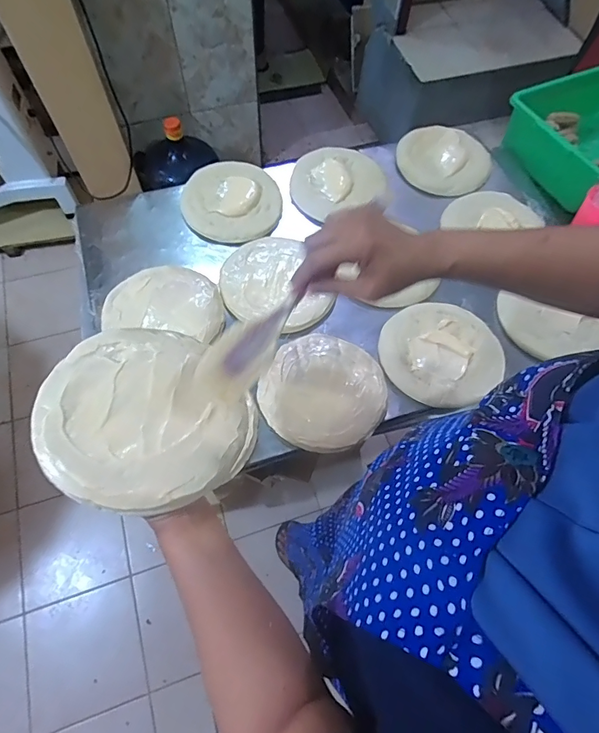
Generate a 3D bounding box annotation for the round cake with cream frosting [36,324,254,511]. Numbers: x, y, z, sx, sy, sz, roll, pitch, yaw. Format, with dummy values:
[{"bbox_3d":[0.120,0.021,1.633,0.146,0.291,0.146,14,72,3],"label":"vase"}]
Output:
[{"bbox_3d":[-0.150,0.047,0.408,0.182,0.019,0.189,10,57,-16],"label":"round cake with cream frosting"}]

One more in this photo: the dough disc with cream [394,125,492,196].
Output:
[{"bbox_3d":[0.317,-0.454,0.910,0.202,0.039,0.167,21,66,6],"label":"dough disc with cream"}]

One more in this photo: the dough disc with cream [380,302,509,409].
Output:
[{"bbox_3d":[0.245,-0.027,0.712,0.203,0.027,0.193,1,65,-3],"label":"dough disc with cream"}]

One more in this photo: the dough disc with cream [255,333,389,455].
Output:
[{"bbox_3d":[0.039,0.038,0.669,0.192,0.026,0.190,1,65,-3],"label":"dough disc with cream"}]

